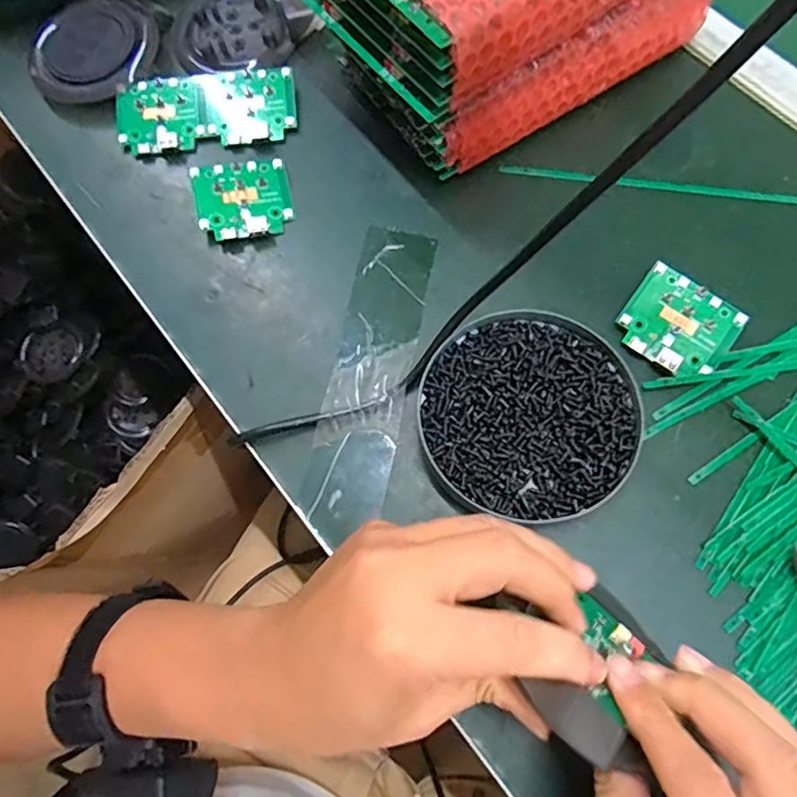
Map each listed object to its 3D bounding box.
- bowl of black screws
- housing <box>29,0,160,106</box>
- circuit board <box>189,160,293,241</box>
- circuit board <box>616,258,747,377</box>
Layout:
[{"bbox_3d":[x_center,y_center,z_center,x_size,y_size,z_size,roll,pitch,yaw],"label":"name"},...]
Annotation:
[{"bbox_3d":[0.068,0.008,0.316,0.110,0.020,0.113,-1,71,2],"label":"bowl of black screws"},{"bbox_3d":[-0.211,-0.240,0.413,0.089,0.021,0.089,-1,71,2],"label":"housing"},{"bbox_3d":[-0.097,-0.124,0.371,0.057,0.015,0.051,-12,71,-3],"label":"circuit board"},{"bbox_3d":[0.158,-0.041,0.336,0.058,0.012,0.053,35,75,13],"label":"circuit board"}]

